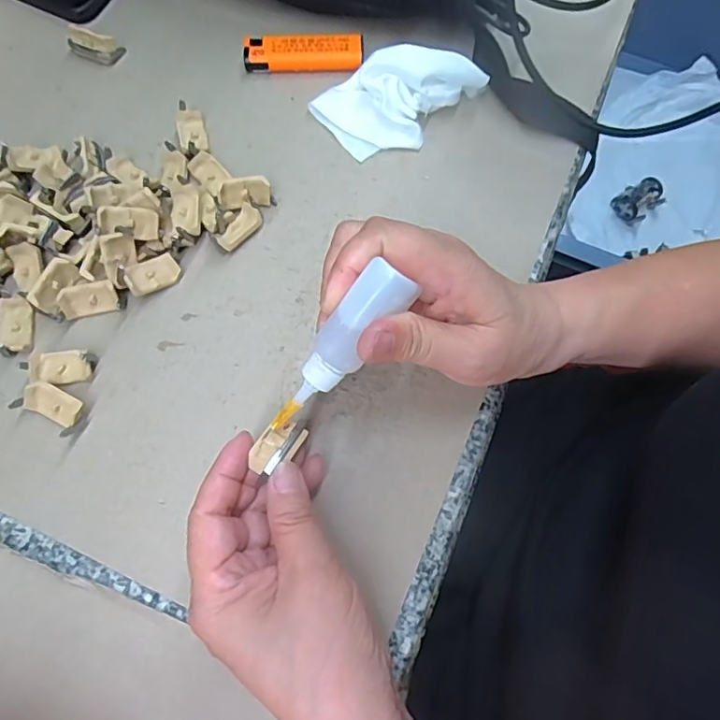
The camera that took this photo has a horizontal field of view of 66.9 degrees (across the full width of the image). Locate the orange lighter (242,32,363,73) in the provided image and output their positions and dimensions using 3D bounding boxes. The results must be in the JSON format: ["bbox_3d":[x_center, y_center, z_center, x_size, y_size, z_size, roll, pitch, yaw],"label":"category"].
[{"bbox_3d":[-0.039,-0.211,0.376,0.080,0.016,0.024,4,72,2],"label":"orange lighter"}]

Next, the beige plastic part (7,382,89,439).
[{"bbox_3d":[-0.164,0.025,0.293,0.035,0.015,0.019,25,74,9],"label":"beige plastic part"}]

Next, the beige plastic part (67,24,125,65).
[{"bbox_3d":[-0.185,-0.217,0.375,0.036,0.017,0.014,12,72,4],"label":"beige plastic part"}]

